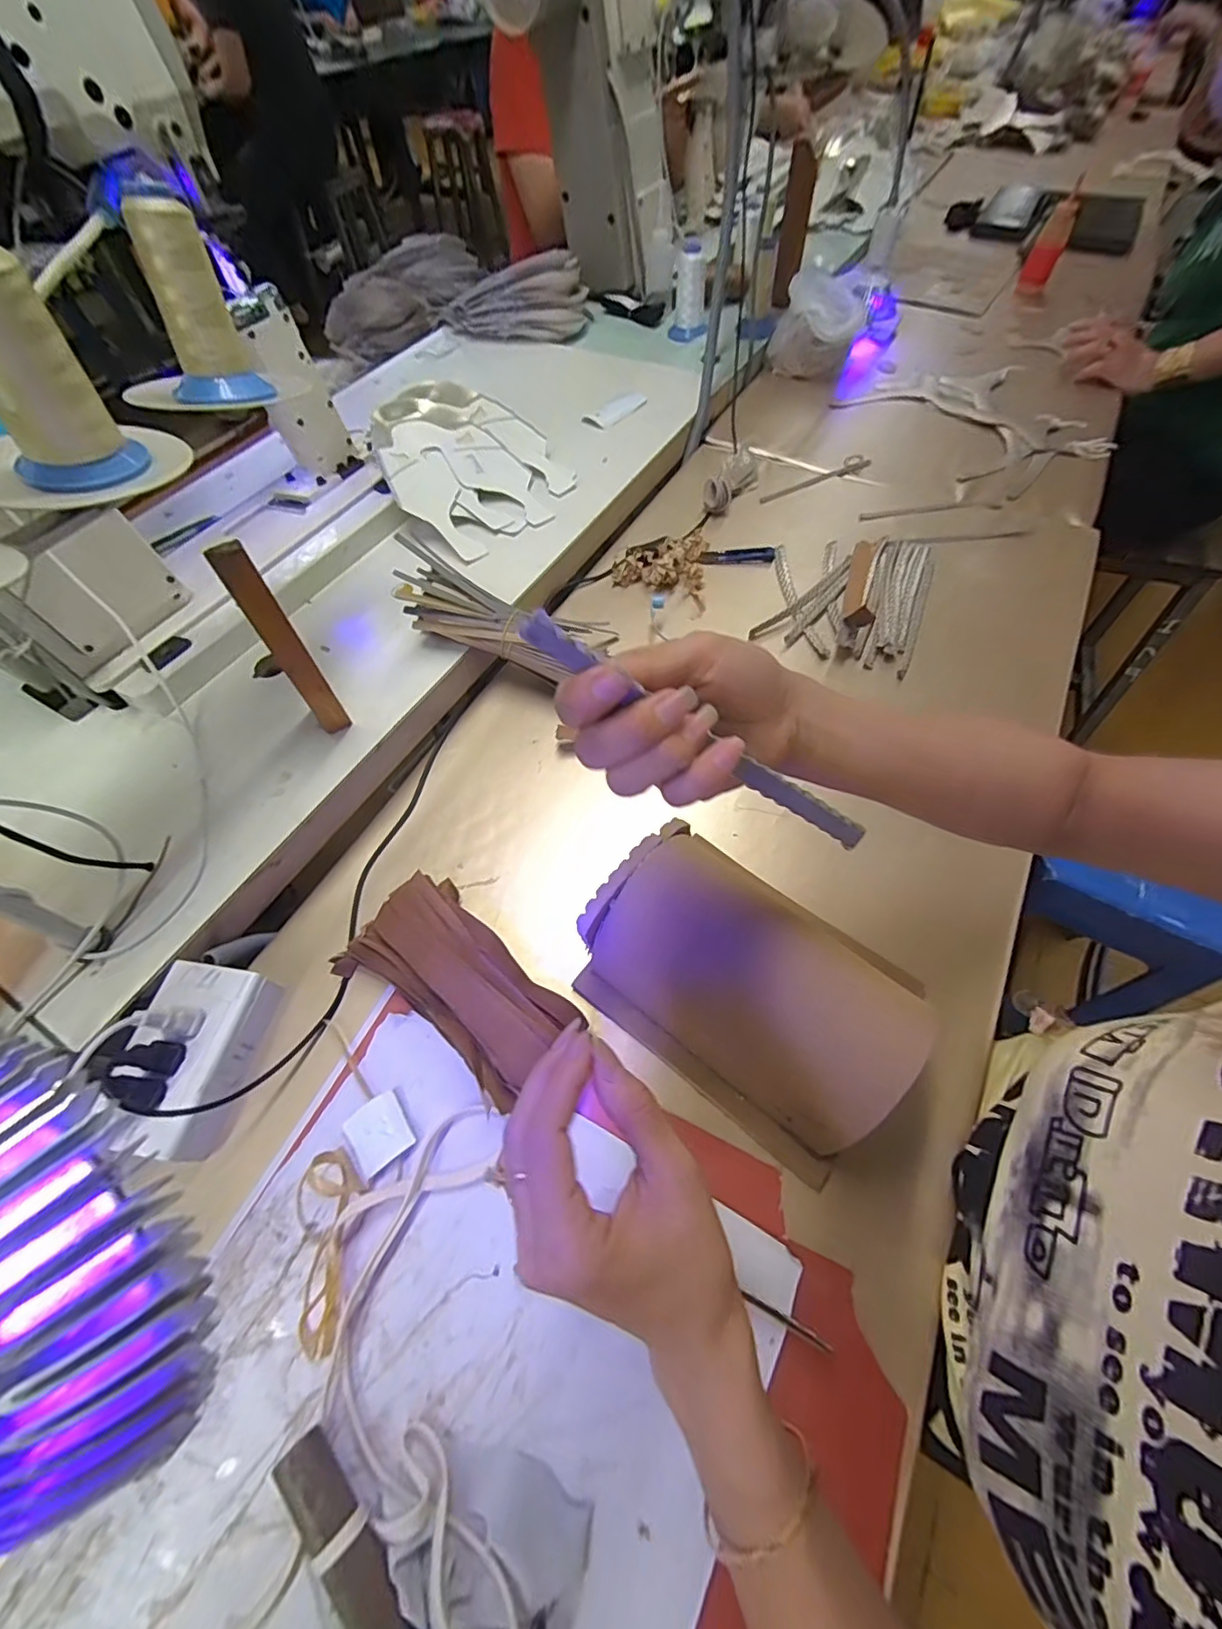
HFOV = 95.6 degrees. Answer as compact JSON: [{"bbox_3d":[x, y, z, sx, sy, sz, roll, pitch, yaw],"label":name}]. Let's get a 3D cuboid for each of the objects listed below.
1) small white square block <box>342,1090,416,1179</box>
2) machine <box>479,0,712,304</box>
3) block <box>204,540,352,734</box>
[{"bbox_3d":[-0.158,0.217,0.379,0.037,0.004,0.042,-35,64,-18],"label":"small white square block"},{"bbox_3d":[0.003,-1.164,0.907,0.264,0.414,0.417,11,60,9],"label":"machine"},{"bbox_3d":[-0.260,-0.129,0.456,0.026,0.202,0.014,-38,65,-19],"label":"block"}]

